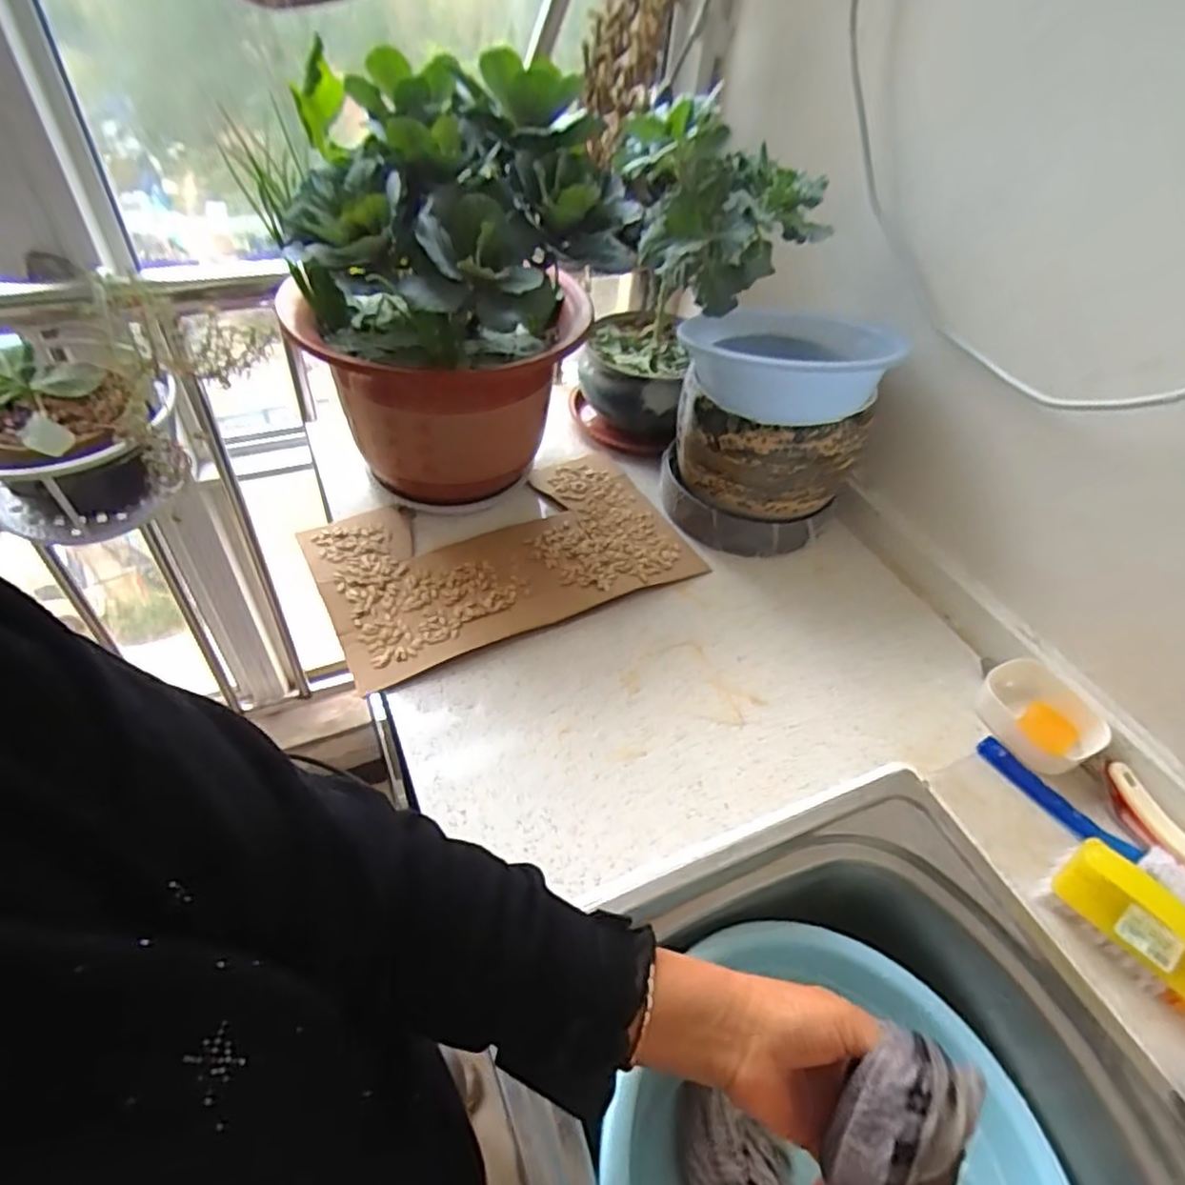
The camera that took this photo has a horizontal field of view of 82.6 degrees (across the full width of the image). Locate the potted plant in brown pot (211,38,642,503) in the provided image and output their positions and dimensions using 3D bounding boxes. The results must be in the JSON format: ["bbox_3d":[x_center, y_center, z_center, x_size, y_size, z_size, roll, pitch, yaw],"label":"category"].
[{"bbox_3d":[-0.147,-0.308,0.712,0.299,0.364,0.303,-19,51,-23],"label":"potted plant in brown pot"}]

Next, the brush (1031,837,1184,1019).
[{"bbox_3d":[0.424,0.261,0.512,0.051,0.060,0.139,-23,53,-26],"label":"brush"}]

